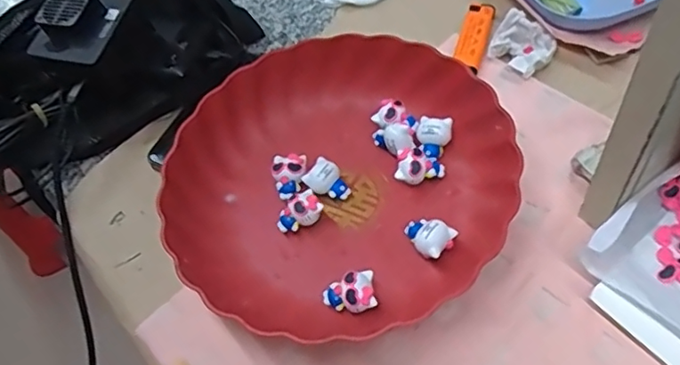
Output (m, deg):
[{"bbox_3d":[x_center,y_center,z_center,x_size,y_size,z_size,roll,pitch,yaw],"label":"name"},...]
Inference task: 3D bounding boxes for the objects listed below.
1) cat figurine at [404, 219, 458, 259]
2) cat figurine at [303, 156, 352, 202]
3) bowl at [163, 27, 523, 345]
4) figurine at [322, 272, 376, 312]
[{"bbox_3d":[0.060,0.036,0.388,0.033,0.020,0.023,37,71,29],"label":"cat figurine"},{"bbox_3d":[-0.009,0.000,0.422,0.025,0.018,0.031,-41,59,-15],"label":"cat figurine"},{"bbox_3d":[-0.004,-0.009,0.417,0.235,0.068,0.224,-5,57,8],"label":"bowl"},{"bbox_3d":[0.006,0.075,0.374,0.034,0.020,0.022,-14,56,2],"label":"figurine"}]

